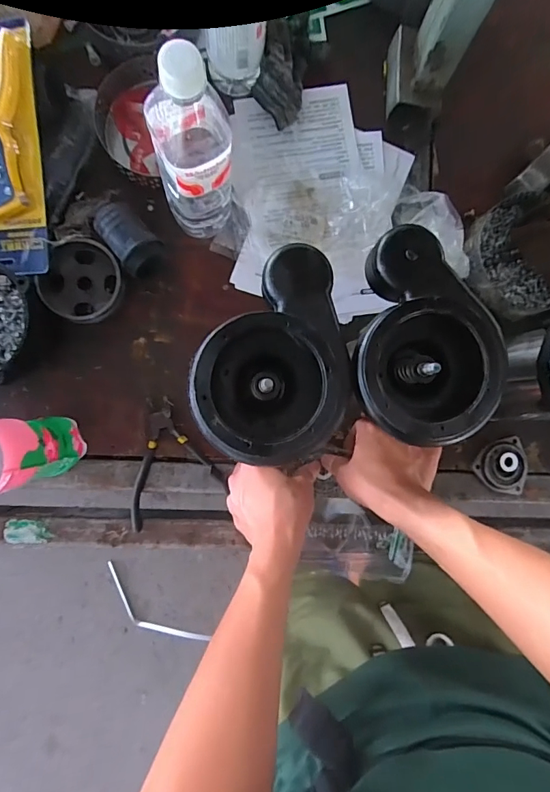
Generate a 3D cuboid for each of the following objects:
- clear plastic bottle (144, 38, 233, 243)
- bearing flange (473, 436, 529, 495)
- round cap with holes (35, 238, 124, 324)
[{"bbox_3d":[-0.071,-0.215,0.400,0.066,0.218,0.066,-7,89,-5],"label":"clear plastic bottle"},{"bbox_3d":[0.276,0.087,0.526,0.062,0.017,0.067,0,88,-5],"label":"bearing flange"},{"bbox_3d":[-0.208,-0.124,0.478,0.080,0.039,0.084,0,88,-5],"label":"round cap with holes"}]

